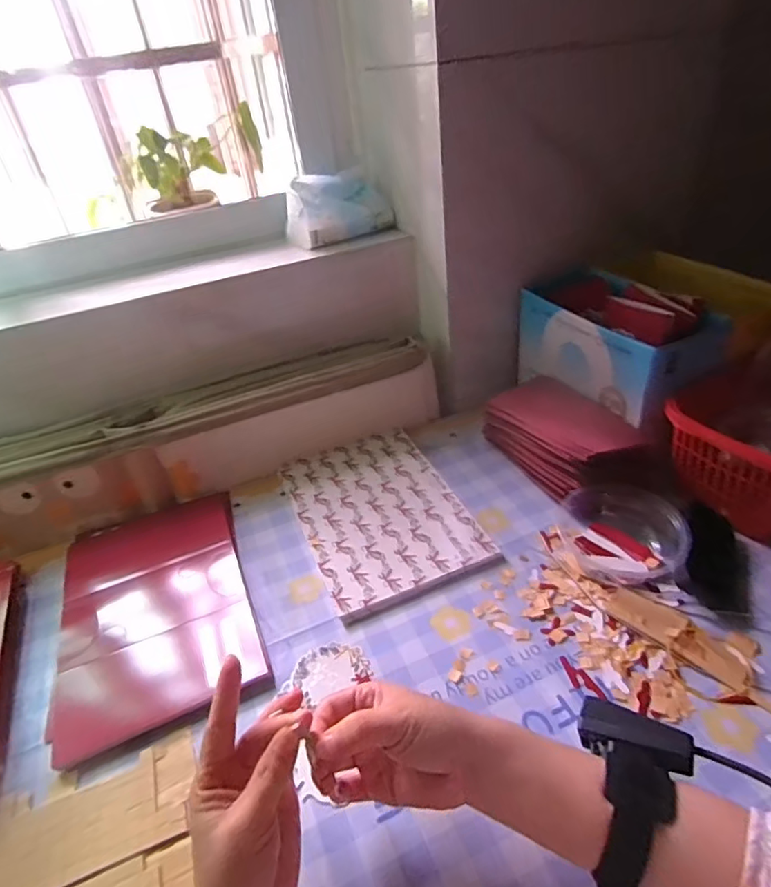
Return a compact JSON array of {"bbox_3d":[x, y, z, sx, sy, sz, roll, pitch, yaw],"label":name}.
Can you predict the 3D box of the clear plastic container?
[{"bbox_3d":[0.229,0.086,0.529,0.101,0.046,0.095,1,37,11],"label":"clear plastic container"}]

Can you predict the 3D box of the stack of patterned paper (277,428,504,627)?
[{"bbox_3d":[-0.009,0.073,0.626,0.173,0.011,0.264,-18,38,-15],"label":"stack of patterned paper"}]

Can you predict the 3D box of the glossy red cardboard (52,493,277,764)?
[{"bbox_3d":[-0.235,0.149,0.553,0.177,0.020,0.289,-18,37,-14],"label":"glossy red cardboard"}]

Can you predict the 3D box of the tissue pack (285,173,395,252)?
[{"bbox_3d":[-0.062,-0.321,0.734,0.132,0.075,0.068,-24,39,-22],"label":"tissue pack"}]

